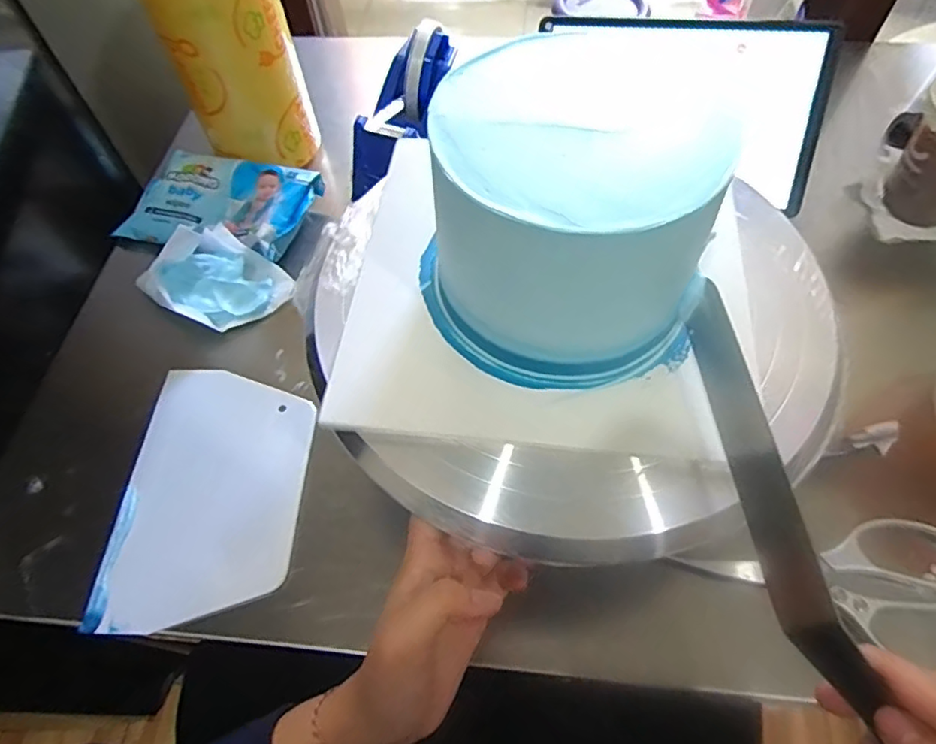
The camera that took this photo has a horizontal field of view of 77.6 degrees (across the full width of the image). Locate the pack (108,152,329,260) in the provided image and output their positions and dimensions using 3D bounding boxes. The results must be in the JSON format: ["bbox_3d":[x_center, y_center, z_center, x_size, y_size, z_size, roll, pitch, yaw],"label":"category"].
[{"bbox_3d":[-0.227,-0.155,0.534,0.161,0.026,0.099,13,61,11],"label":"pack"}]

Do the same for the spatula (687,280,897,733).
[{"bbox_3d":[0.136,0.102,0.216,0.024,0.029,0.300,-12,67,-4],"label":"spatula"}]

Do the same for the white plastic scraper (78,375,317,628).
[{"bbox_3d":[-0.179,0.083,0.412,0.125,0.006,0.182,0,59,3],"label":"white plastic scraper"}]

